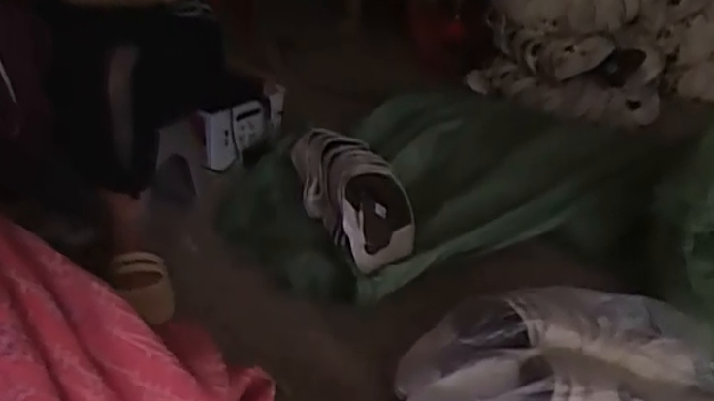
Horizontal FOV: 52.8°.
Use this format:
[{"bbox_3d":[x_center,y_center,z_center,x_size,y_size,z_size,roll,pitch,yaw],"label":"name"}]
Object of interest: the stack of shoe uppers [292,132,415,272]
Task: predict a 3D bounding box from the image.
[{"bbox_3d":[-0.002,-0.001,1.213,0.134,0.138,0.298,-12,36,-26],"label":"stack of shoe uppers"}]

